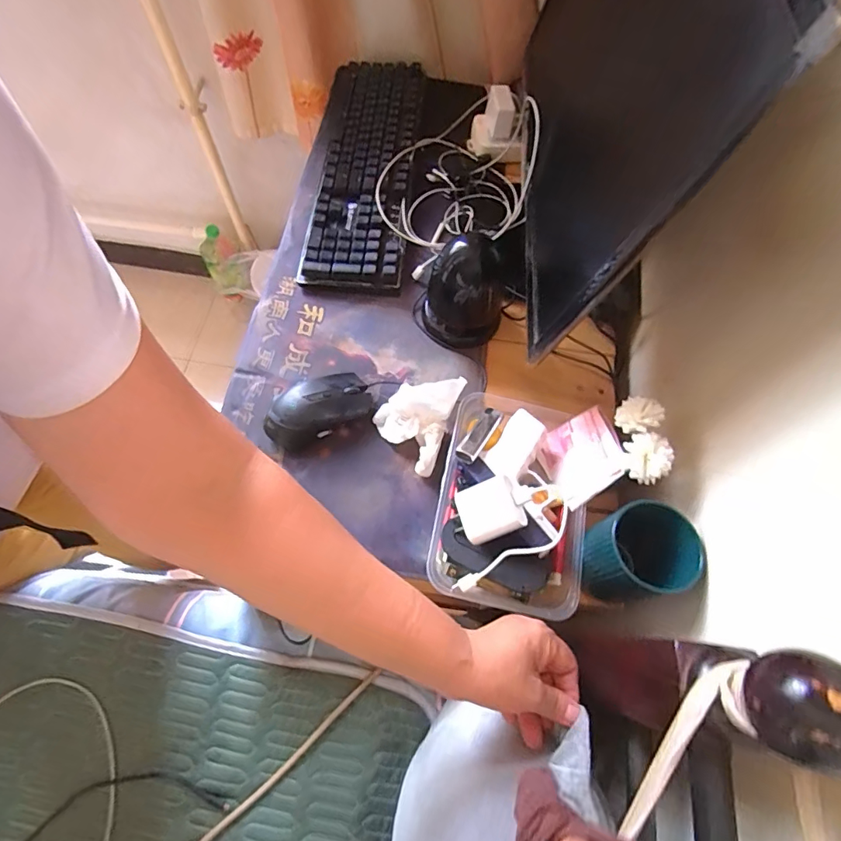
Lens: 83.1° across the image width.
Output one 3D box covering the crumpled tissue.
[{"bbox_3d":[-0.009,-0.003,0.497,0.078,0.070,0.084,22,67,7],"label":"crumpled tissue"}]

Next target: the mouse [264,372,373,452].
[{"bbox_3d":[-0.109,-0.015,0.518,0.110,0.037,0.061,-23,69,-12],"label":"mouse"}]

